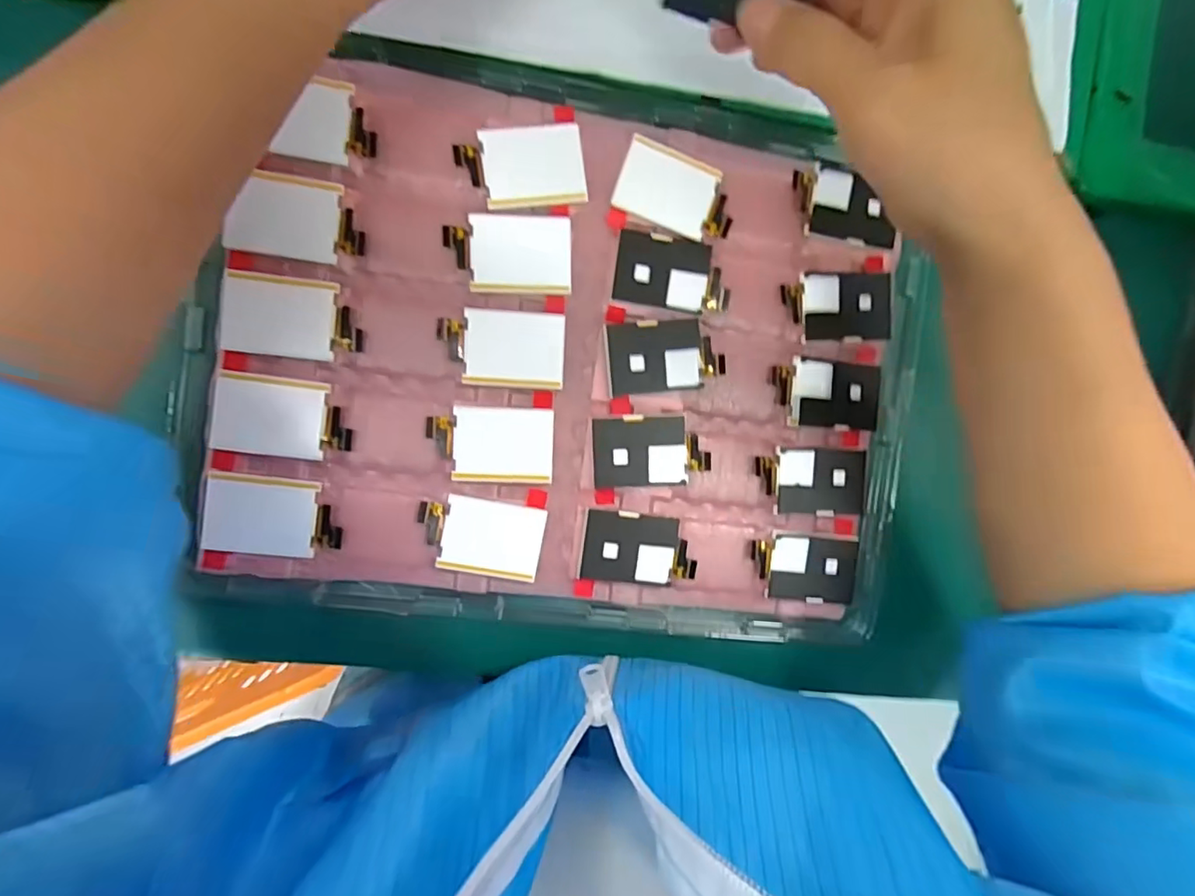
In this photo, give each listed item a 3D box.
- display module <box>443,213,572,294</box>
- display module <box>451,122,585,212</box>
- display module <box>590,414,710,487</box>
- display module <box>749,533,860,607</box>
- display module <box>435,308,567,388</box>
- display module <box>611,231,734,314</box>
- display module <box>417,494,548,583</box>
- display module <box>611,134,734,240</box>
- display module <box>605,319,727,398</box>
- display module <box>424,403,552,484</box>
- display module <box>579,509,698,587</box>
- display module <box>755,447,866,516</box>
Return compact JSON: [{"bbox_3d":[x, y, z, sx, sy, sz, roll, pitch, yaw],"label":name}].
[{"bbox_3d":[-0.040,-0.090,0.267,0.056,0.004,0.035,-1,93,-9],"label":"display module"},{"bbox_3d":[-0.034,-0.129,0.265,0.056,0.004,0.035,-9,95,-8],"label":"display module"},{"bbox_3d":[0.026,0.002,0.286,0.057,0.007,0.034,-1,93,-9],"label":"display module"},{"bbox_3d":[0.107,0.062,0.299,0.055,0.005,0.035,5,92,-9],"label":"display module"},{"bbox_3d":[-0.044,-0.047,0.269,0.057,0.004,0.035,2,93,-9],"label":"display module"},{"bbox_3d":[0.037,-0.084,0.278,0.057,0.004,0.032,8,92,-9],"label":"display module"},{"bbox_3d":[-0.055,0.042,0.275,0.057,0.004,0.035,11,91,-9],"label":"display module"},{"bbox_3d":[0.039,-0.122,0.278,0.056,0.004,0.035,18,90,-9],"label":"display module"},{"bbox_3d":[0.033,-0.045,0.283,0.056,0.005,0.034,-8,94,-8],"label":"display module"},{"bbox_3d":[-0.050,-0.001,0.273,0.057,0.004,0.035,2,93,-9],"label":"display module"},{"bbox_3d":[0.021,0.050,0.288,0.057,0.007,0.034,8,92,-9],"label":"display module"},{"bbox_3d":[0.110,0.017,0.299,0.058,0.008,0.033,3,93,-9],"label":"display module"}]

